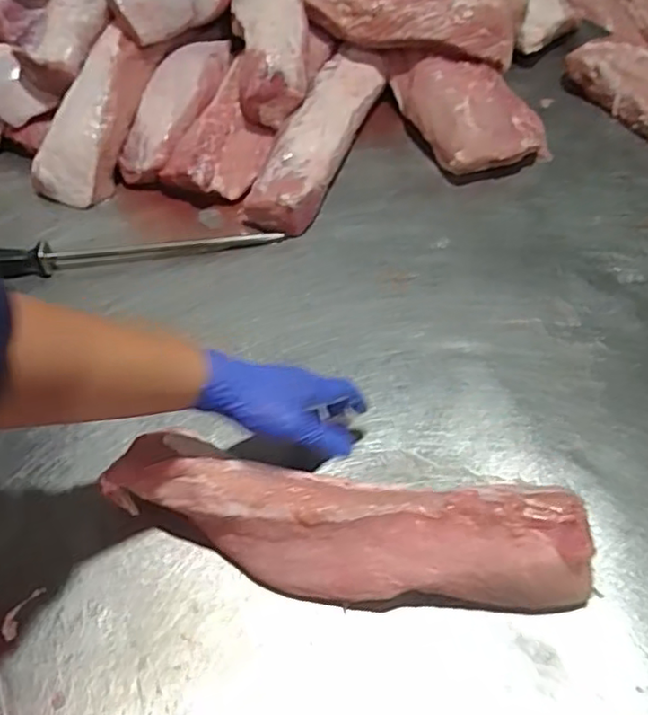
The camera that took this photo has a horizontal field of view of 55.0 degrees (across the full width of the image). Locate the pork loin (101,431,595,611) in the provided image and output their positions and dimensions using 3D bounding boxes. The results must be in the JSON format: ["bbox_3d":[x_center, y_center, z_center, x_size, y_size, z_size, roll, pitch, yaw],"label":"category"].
[{"bbox_3d":[0.007,0.140,0.512,0.391,0.078,0.094,9,54,11],"label":"pork loin"}]

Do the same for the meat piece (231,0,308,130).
[{"bbox_3d":[-0.081,-0.485,0.917,0.108,0.068,0.303,-4,68,-1],"label":"meat piece"}]

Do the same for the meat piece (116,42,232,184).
[{"bbox_3d":[-0.210,-0.381,0.918,0.089,0.051,0.289,14,66,15],"label":"meat piece"}]

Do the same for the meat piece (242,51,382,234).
[{"bbox_3d":[-0.009,-0.318,0.900,0.098,0.077,0.377,12,53,16],"label":"meat piece"}]

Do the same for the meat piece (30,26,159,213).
[{"bbox_3d":[-0.327,-0.344,0.888,0.108,0.057,0.265,15,81,16],"label":"meat piece"}]

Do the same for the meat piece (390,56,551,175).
[{"bbox_3d":[0.212,-0.355,0.911,0.154,0.091,0.227,-17,50,-8],"label":"meat piece"}]

